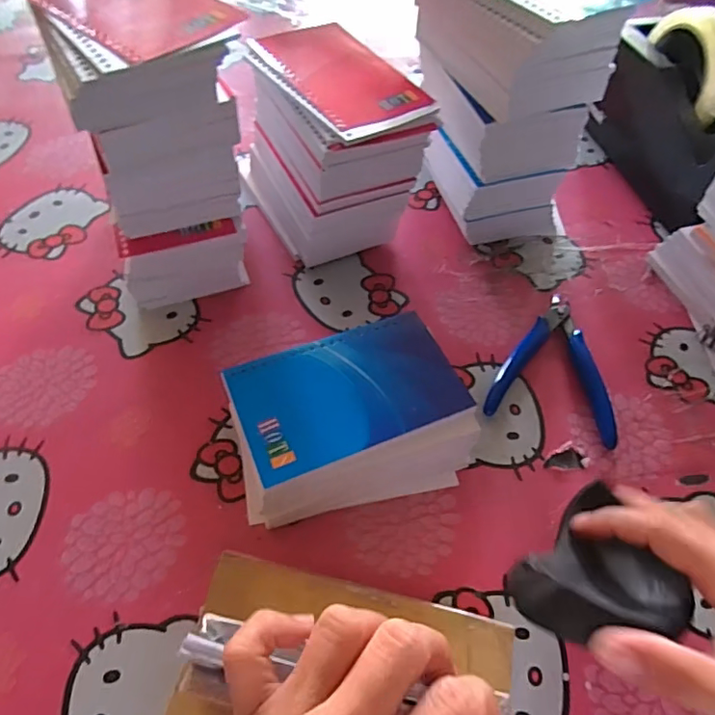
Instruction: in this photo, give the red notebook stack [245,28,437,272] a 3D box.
[{"bbox_3d":[-0.023,-0.163,0.427,0.107,0.119,0.142,-25,60,-18],"label":"red notebook stack"}]

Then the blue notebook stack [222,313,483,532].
[{"bbox_3d":[-0.005,0.039,0.331,0.136,0.049,0.099,-17,58,-14],"label":"blue notebook stack"}]

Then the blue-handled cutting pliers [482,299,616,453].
[{"bbox_3d":[0.144,0.002,0.388,0.084,0.010,0.116,16,56,8],"label":"blue-handled cutting pliers"}]

